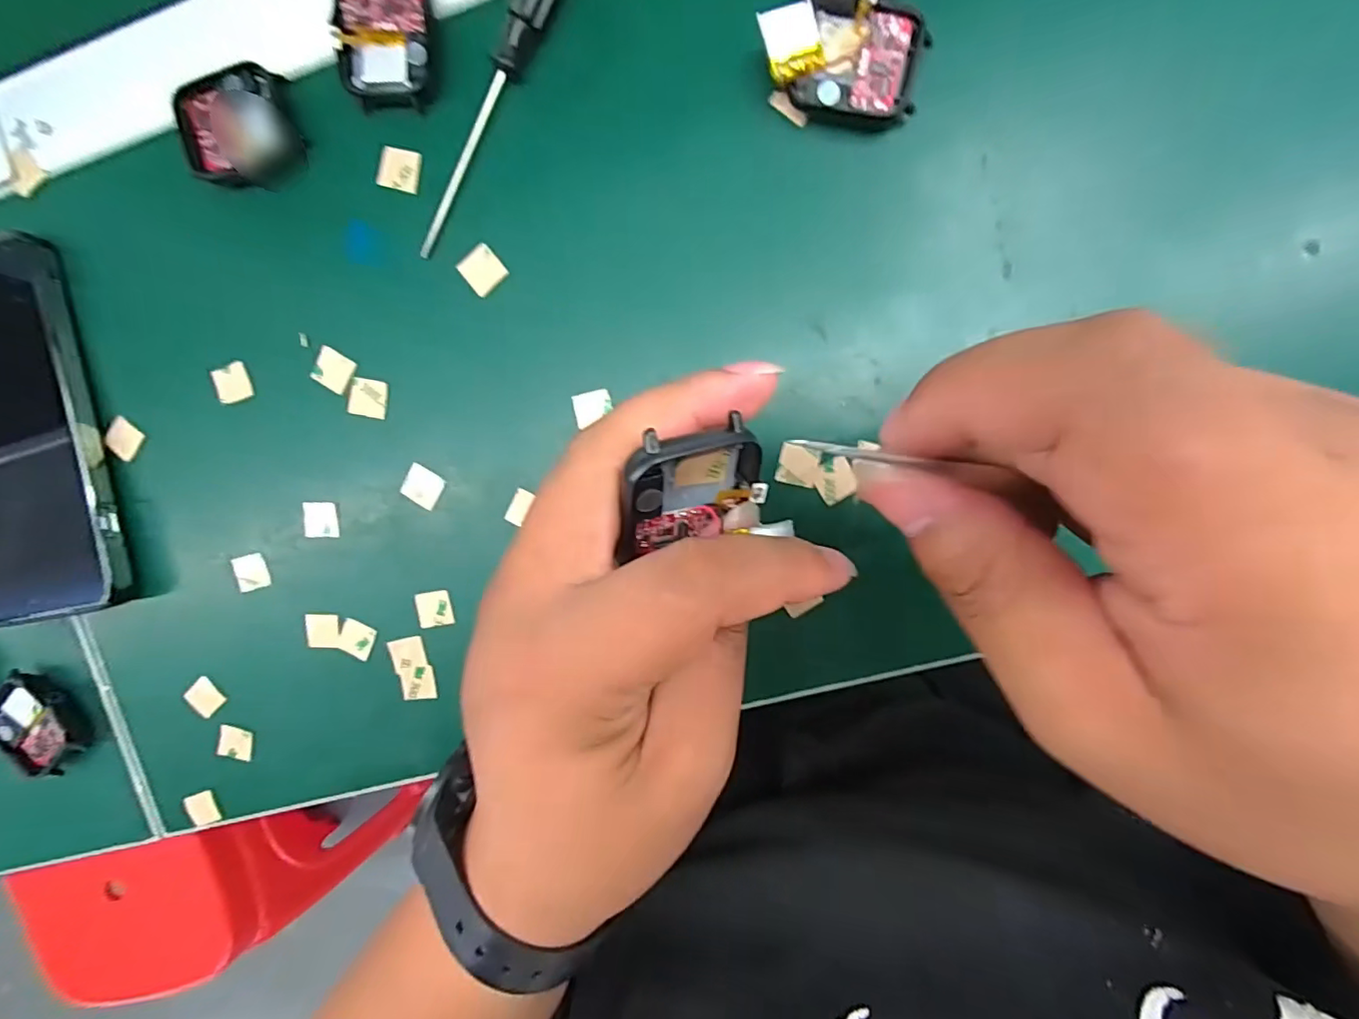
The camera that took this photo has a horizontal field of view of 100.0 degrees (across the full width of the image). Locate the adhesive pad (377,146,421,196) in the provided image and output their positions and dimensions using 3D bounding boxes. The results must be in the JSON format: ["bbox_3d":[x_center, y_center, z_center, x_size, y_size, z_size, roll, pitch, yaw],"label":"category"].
[{"bbox_3d":[-0.112,-0.136,0.229,0.016,0.004,0.016,13,98,5],"label":"adhesive pad"}]

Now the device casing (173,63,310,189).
[{"bbox_3d":[-0.175,-0.152,0.227,0.043,0.014,0.035,-6,96,7],"label":"device casing"}]

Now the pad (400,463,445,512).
[{"bbox_3d":[-0.110,-0.010,0.243,0.016,0.004,0.015,30,99,2],"label":"pad"}]

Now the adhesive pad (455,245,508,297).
[{"bbox_3d":[-0.080,-0.097,0.231,0.015,0.004,0.015,-39,91,9],"label":"adhesive pad"}]

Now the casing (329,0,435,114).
[{"bbox_3d":[-0.111,-0.180,0.218,0.036,0.011,0.045,3,97,6],"label":"casing"}]

